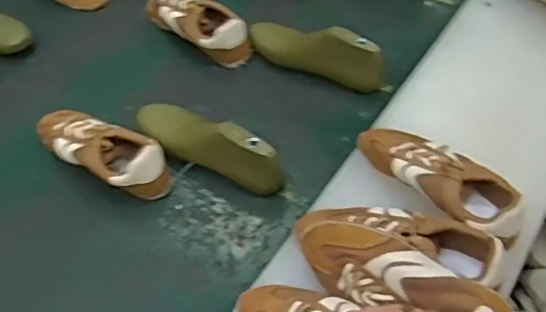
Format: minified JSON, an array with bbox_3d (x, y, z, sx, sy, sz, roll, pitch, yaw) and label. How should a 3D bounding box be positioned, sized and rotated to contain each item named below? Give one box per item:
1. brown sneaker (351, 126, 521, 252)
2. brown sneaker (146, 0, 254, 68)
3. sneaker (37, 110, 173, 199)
[{"bbox_3d":[0.199,0.024,0.695,0.080,0.077,0.227,-37,60,-24],"label":"brown sneaker"},{"bbox_3d":[-0.133,-0.225,0.954,0.219,0.069,0.075,35,60,25],"label":"brown sneaker"},{"bbox_3d":[-0.243,-0.012,0.793,0.227,0.066,0.084,26,57,20],"label":"sneaker"}]

